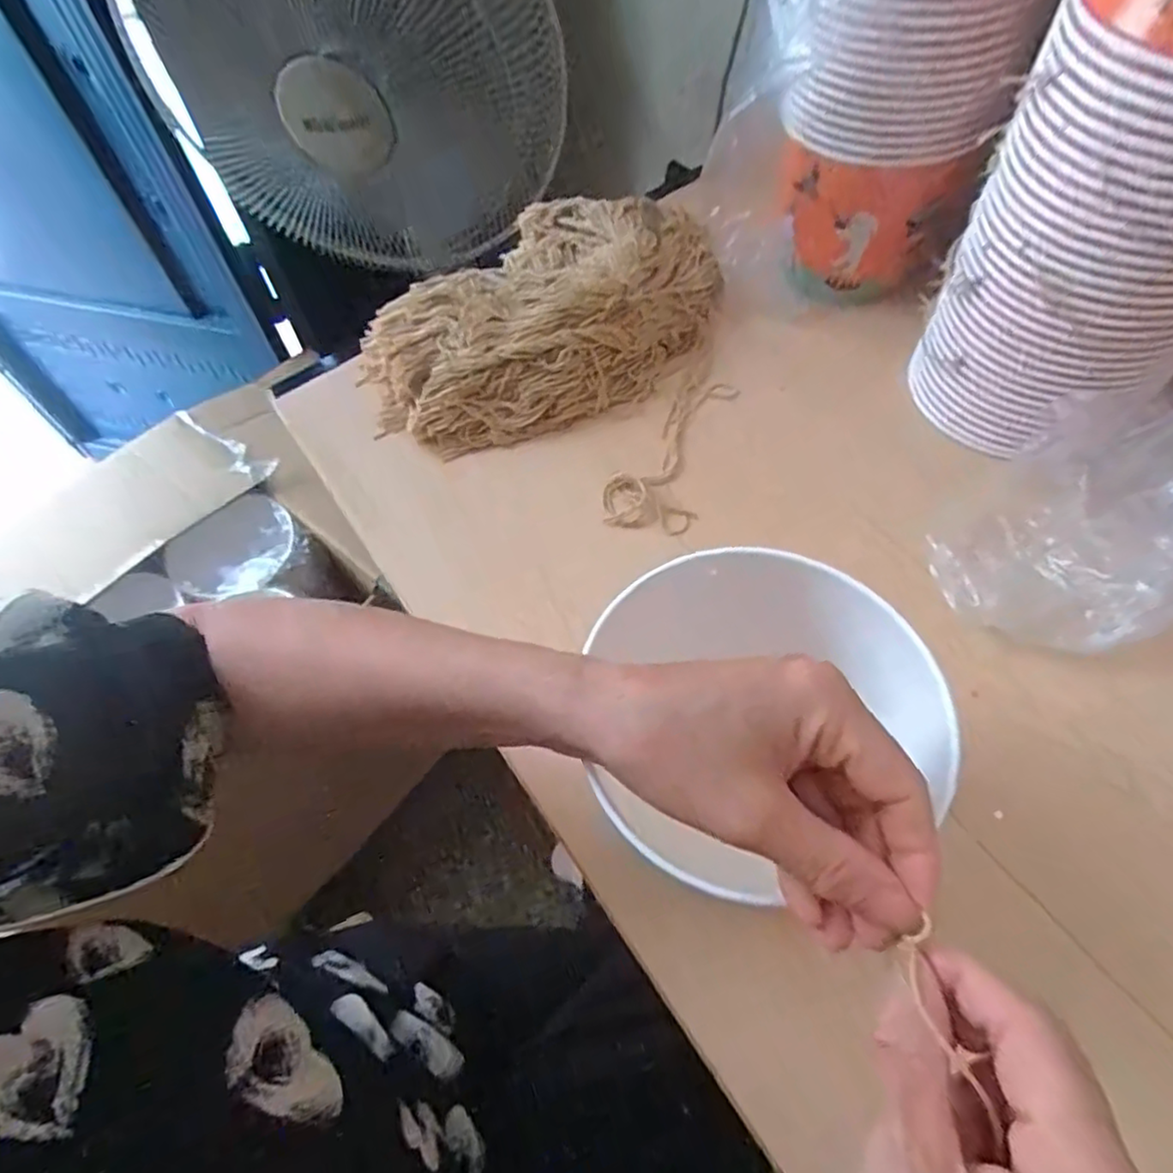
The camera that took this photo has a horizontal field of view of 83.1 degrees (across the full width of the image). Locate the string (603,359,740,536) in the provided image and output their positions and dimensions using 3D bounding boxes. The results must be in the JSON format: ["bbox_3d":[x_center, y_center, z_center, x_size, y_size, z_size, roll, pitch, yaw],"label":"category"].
[{"bbox_3d":[0.072,-0.121,0.546,0.071,0.007,0.188,16,61,12],"label":"string"}]

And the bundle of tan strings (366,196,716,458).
[{"bbox_3d":[-0.041,-0.247,0.594,0.330,0.081,0.237,-31,62,-15],"label":"bundle of tan strings"}]

